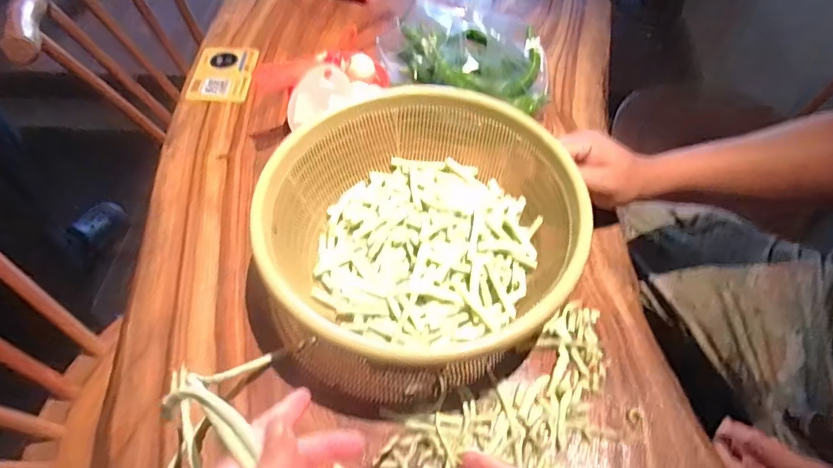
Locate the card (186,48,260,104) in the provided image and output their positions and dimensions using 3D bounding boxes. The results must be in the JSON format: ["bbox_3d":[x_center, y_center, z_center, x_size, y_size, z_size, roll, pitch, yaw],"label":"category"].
[{"bbox_3d":[-0.296,-0.244,0.764,0.087,0.006,0.111,4,61,-3],"label":"card"}]

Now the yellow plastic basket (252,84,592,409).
[{"bbox_3d":[0.001,0.000,0.526,0.305,0.117,0.300,0,56,0],"label":"yellow plastic basket"}]

